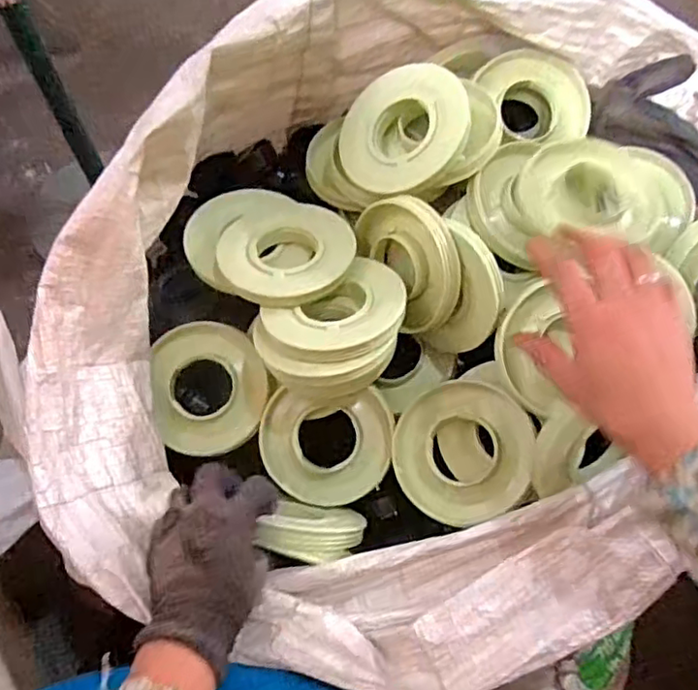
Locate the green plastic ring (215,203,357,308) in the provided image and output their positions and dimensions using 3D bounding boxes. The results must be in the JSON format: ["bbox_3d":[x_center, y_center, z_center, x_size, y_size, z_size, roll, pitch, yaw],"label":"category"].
[{"bbox_3d":[-0.062,-0.093,0.594,0.123,0.015,0.117,0,60,0],"label":"green plastic ring"}]

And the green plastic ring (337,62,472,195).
[{"bbox_3d":[0.050,-0.208,0.592,0.133,0.013,0.108,-23,87,27],"label":"green plastic ring"}]

